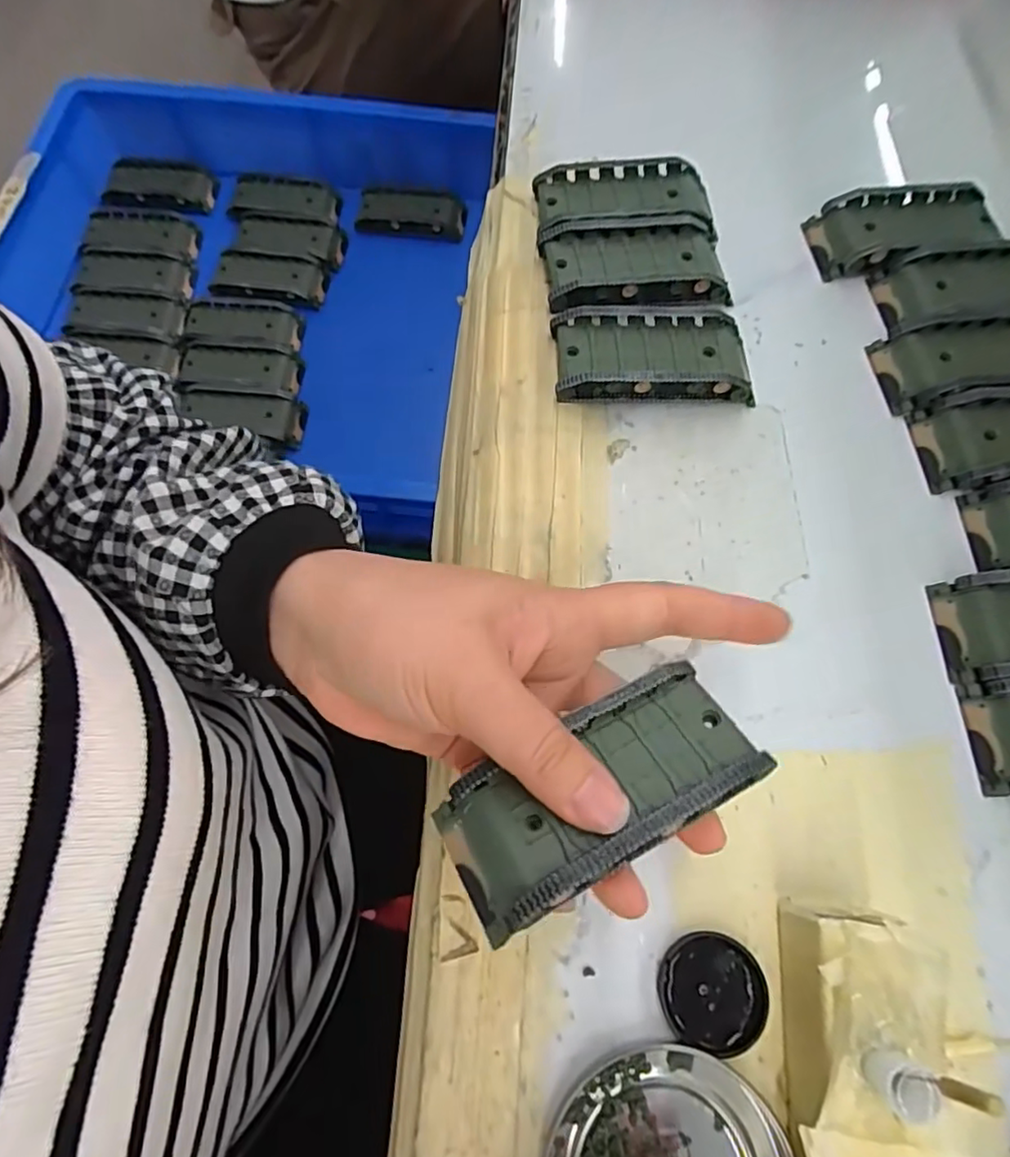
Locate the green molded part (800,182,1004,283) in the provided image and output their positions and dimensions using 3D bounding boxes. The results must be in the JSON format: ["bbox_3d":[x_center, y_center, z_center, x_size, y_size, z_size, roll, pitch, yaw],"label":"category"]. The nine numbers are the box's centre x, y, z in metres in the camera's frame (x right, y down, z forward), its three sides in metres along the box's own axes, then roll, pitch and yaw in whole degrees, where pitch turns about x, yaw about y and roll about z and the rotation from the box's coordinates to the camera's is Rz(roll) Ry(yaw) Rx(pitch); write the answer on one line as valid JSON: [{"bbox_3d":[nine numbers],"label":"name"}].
[{"bbox_3d":[0.214,-0.185,0.329,0.097,0.020,0.044,-7,70,-3],"label":"green molded part"}]

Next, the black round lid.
[{"bbox_3d":[0.072,0.142,0.212,0.035,0.007,0.034,0,70,-1],"label":"black round lid"}]

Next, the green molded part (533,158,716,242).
[{"bbox_3d":[0.064,-0.204,0.332,0.092,0.017,0.044,-2,70,-1],"label":"green molded part"}]

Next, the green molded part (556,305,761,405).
[{"bbox_3d":[0.071,-0.107,0.295,0.092,0.023,0.044,-1,70,-1],"label":"green molded part"}]

